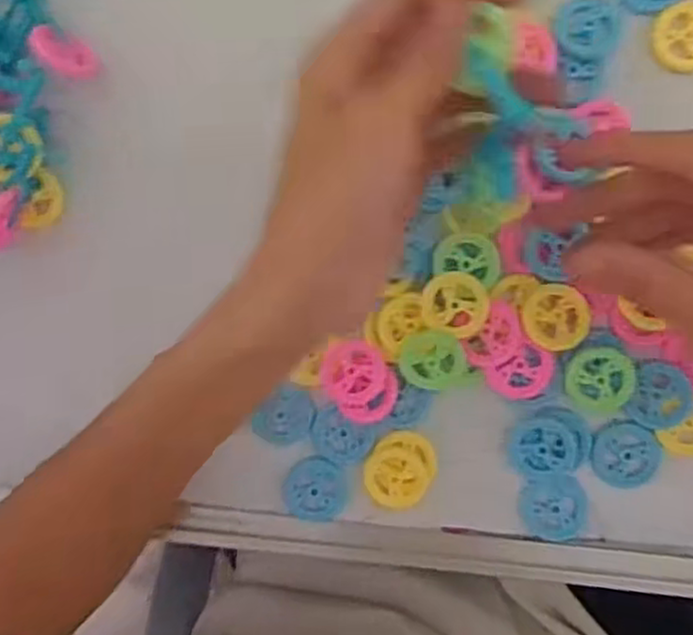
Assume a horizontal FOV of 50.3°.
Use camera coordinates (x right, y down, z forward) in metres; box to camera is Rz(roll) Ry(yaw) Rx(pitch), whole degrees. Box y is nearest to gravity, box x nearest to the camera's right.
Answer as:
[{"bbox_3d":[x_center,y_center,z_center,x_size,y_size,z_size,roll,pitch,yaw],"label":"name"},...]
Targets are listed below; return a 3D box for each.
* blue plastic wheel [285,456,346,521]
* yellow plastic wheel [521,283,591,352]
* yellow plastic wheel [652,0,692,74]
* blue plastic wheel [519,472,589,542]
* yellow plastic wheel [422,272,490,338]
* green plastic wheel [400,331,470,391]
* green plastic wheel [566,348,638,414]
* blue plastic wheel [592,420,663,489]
[{"bbox_3d":[-0.015,0.082,0.350,0.029,0.005,0.029,0,93,7],"label":"blue plastic wheel"},{"bbox_3d":[0.094,0.000,0.329,0.030,0.005,0.029,0,93,7],"label":"yellow plastic wheel"},{"bbox_3d":[0.150,-0.124,0.325,0.030,0.008,0.029,0,93,7],"label":"yellow plastic wheel"},{"bbox_3d":[0.096,0.087,0.339,0.030,0.004,0.031,0,93,7],"label":"blue plastic wheel"},{"bbox_3d":[0.049,-0.006,0.332,0.029,0.007,0.027,0,93,7],"label":"yellow plastic wheel"},{"bbox_3d":[0.040,0.019,0.336,0.030,0.009,0.027,-1,106,-1],"label":"green plastic wheel"},{"bbox_3d":[0.114,0.028,0.331,0.029,0.004,0.030,0,93,7],"label":"green plastic wheel"},{"bbox_3d":[0.127,0.062,0.334,0.029,0.004,0.030,0,93,7],"label":"blue plastic wheel"}]

